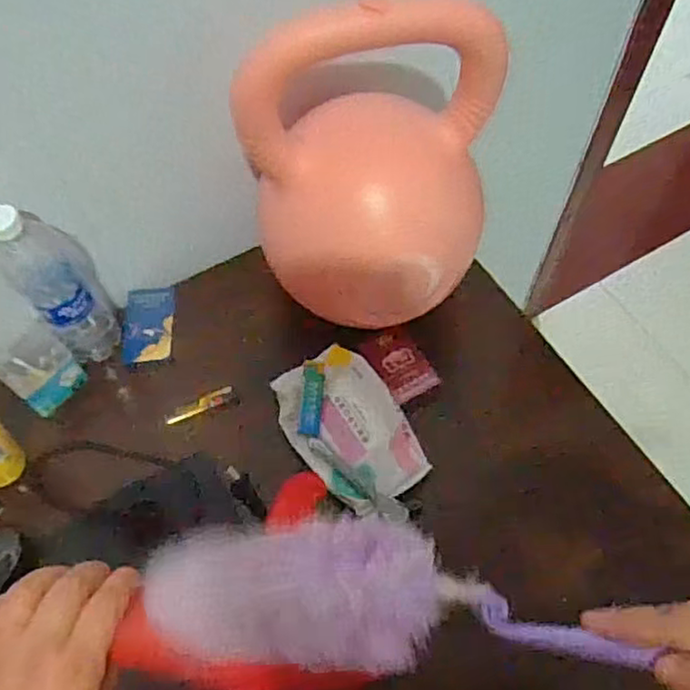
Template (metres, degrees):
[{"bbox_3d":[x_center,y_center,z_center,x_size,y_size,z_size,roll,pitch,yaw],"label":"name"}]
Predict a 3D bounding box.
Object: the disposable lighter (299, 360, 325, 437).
[{"bbox_3d":[-0.035,0.055,0.711,0.023,0.011,0.079,3,76,3],"label":"disposable lighter"}]

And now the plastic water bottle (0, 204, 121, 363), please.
[{"bbox_3d":[-0.296,-0.068,0.682,0.081,0.199,0.077,-30,64,-15],"label":"plastic water bottle"}]

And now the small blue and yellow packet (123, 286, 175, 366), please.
[{"bbox_3d":[-0.228,-0.025,0.782,0.055,0.018,0.106,-7,61,-3],"label":"small blue and yellow packet"}]

